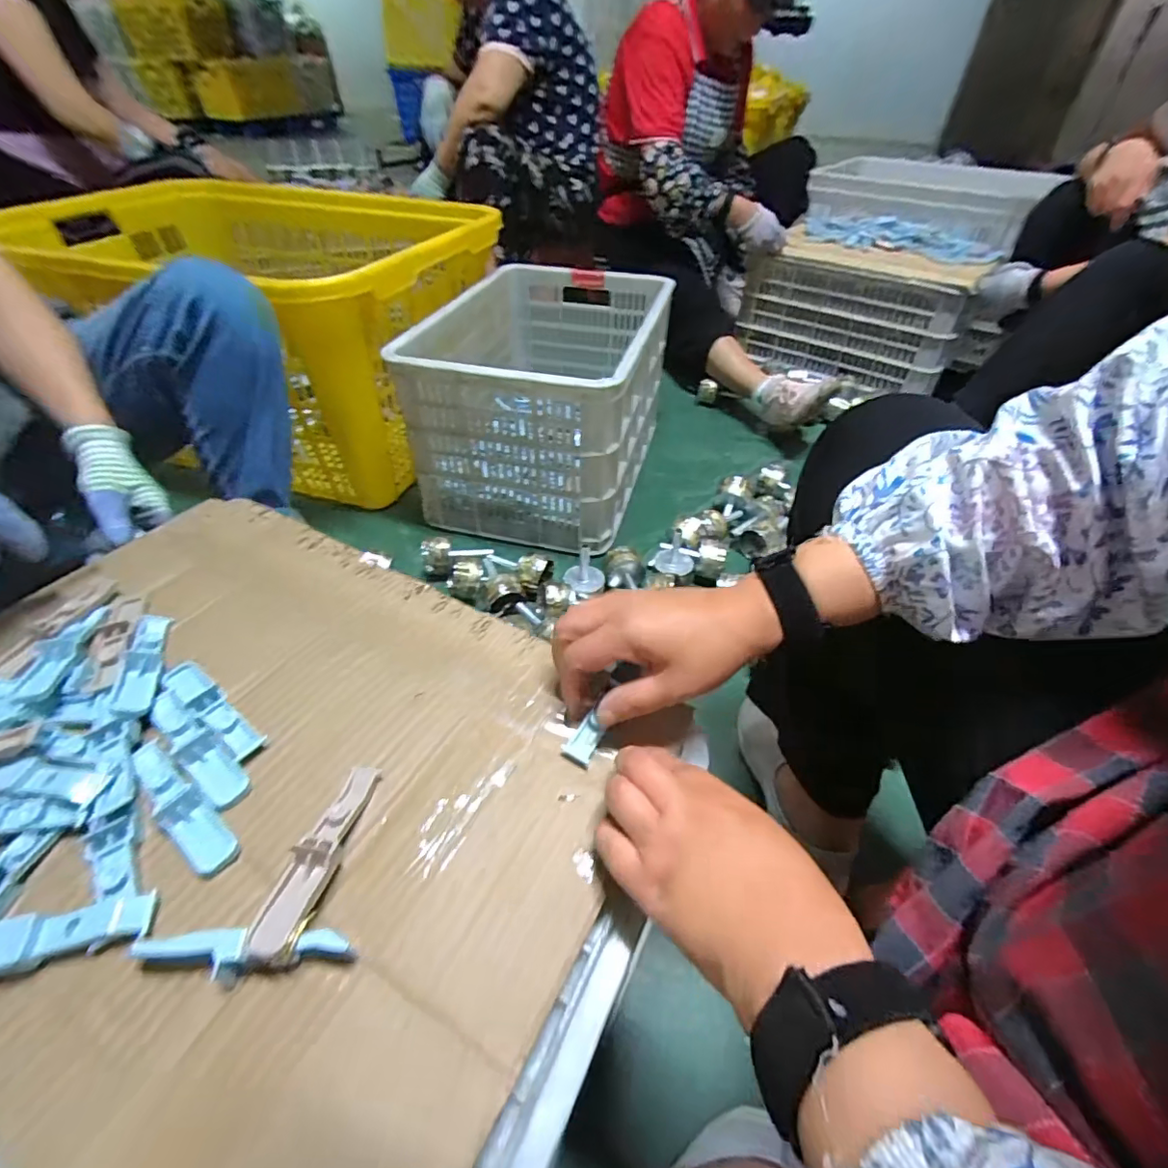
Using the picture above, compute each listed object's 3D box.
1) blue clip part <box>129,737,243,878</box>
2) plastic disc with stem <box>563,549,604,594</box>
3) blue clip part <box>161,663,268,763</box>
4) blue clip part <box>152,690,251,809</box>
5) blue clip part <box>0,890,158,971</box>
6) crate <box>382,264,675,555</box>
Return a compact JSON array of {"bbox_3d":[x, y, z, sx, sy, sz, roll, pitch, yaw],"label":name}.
[{"bbox_3d":[-0.229,0.124,0.303,0.095,0.007,0.020,32,52,27],"label":"blue clip part"},{"bbox_3d":[0.001,-0.019,0.814,0.059,0.046,0.054,1,45,-1],"label":"plastic disc with stem"},{"bbox_3d":[-0.243,0.080,0.352,0.096,0.014,0.022,28,50,24],"label":"blue clip part"},{"bbox_3d":[-0.238,0.098,0.329,0.098,0.007,0.022,29,51,25],"label":"blue clip part"},{"bbox_3d":[-0.261,0.169,0.255,0.102,0.013,0.024,-8,45,-9],"label":"blue clip part"},{"bbox_3d":[-0.068,-0.353,1.018,0.369,0.309,0.519,11,45,10],"label":"crate"}]

